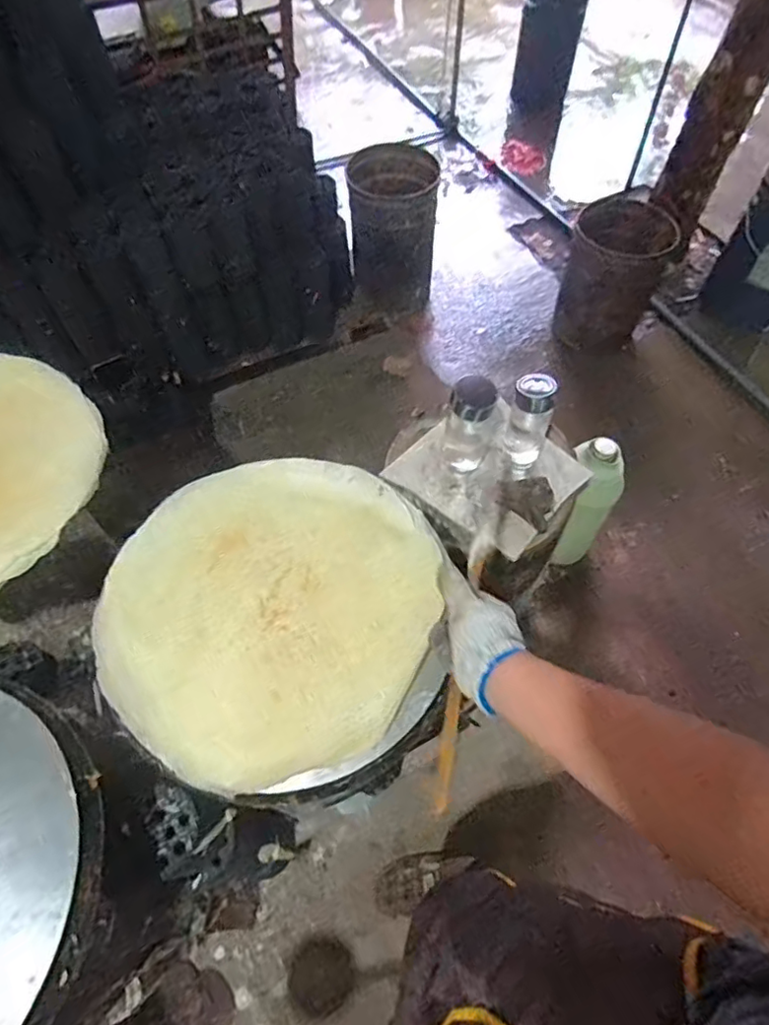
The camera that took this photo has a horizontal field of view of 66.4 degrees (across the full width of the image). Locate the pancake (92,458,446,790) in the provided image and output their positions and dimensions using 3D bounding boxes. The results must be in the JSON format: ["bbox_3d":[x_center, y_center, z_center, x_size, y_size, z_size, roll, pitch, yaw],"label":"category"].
[{"bbox_3d":[-0.128,0.091,0.663,0.358,0.021,0.366,0,58,1],"label":"pancake"}]

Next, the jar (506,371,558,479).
[{"bbox_3d":[0.268,-0.159,1.091,0.068,0.200,0.076,12,60,8],"label":"jar"}]

